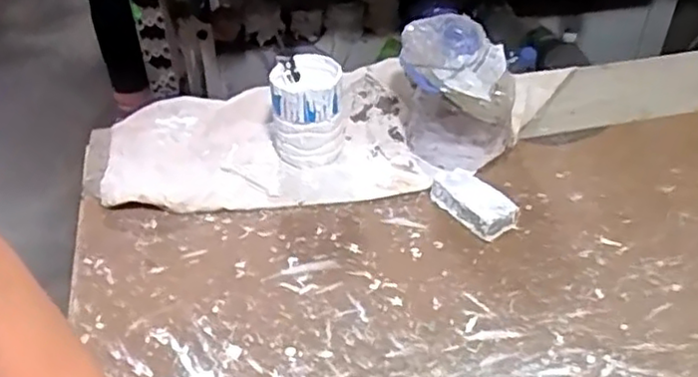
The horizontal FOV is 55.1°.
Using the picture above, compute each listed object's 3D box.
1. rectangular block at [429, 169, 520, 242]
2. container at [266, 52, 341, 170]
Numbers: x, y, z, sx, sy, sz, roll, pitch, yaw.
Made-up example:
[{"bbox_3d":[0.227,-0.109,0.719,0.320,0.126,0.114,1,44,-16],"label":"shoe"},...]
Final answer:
[{"bbox_3d":[0.104,0.009,0.578,0.039,0.025,0.083,-24,45,-24],"label":"rectangular block"},{"bbox_3d":[-0.039,-0.077,0.637,0.071,0.080,0.081,-7,41,-6],"label":"container"}]

